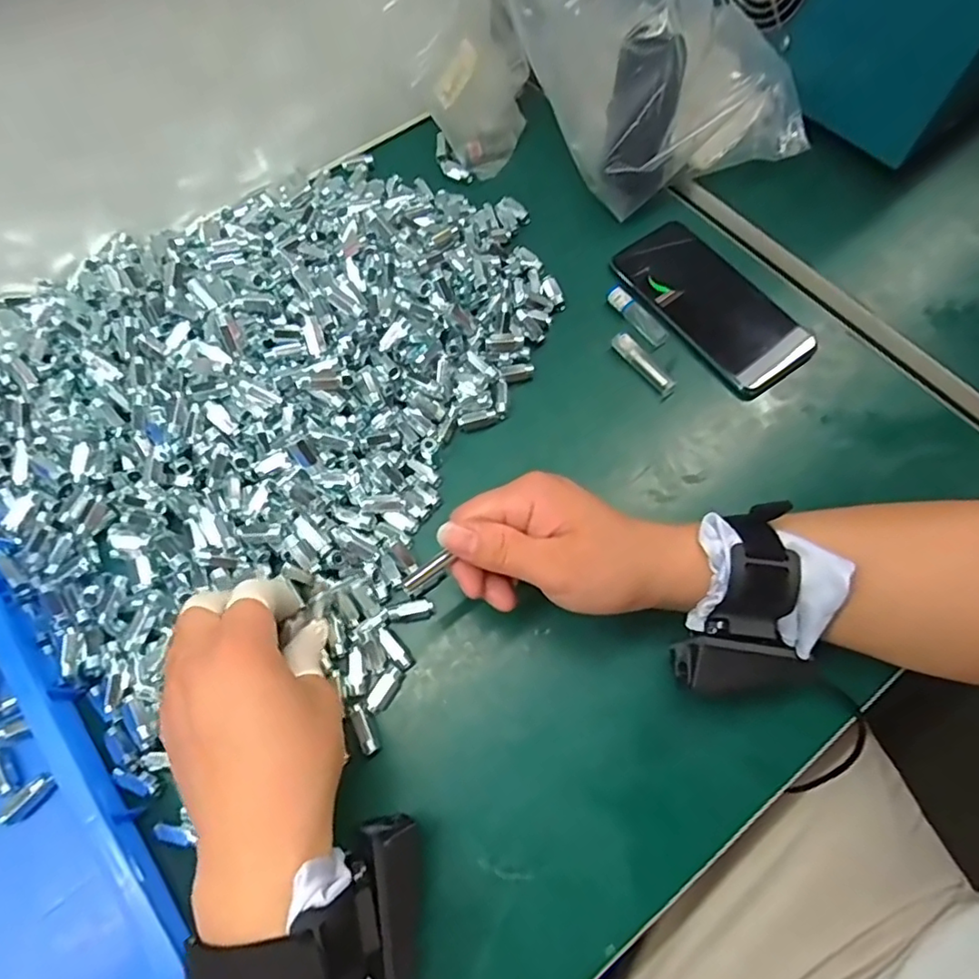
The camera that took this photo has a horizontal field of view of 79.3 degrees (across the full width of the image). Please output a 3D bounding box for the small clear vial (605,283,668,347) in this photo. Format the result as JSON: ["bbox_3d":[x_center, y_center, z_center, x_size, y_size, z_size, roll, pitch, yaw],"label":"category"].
[{"bbox_3d":[0.111,-0.132,0.443,0.016,0.012,0.058,-33,72,-13],"label":"small clear vial"}]

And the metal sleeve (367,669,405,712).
[{"bbox_3d":[-0.061,0.117,0.345,0.012,0.007,0.026,31,71,12],"label":"metal sleeve"}]

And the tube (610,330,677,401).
[{"bbox_3d":[0.111,-0.091,0.423,0.013,0.013,0.057,-34,72,-13],"label":"tube"}]

